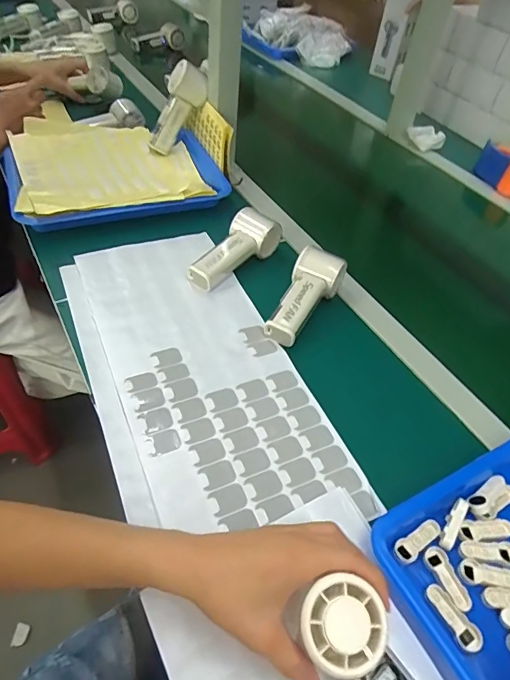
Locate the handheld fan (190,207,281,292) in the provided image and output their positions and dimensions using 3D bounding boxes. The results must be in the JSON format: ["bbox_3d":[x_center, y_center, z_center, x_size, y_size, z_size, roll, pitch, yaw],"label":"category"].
[{"bbox_3d":[-0.030,-0.125,0.646,0.054,0.052,0.153,37,67,27],"label":"handheld fan"}]

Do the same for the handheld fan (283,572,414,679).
[{"bbox_3d":[0.085,0.223,0.292,0.051,0.033,0.151,-35,85,-33],"label":"handheld fan"}]

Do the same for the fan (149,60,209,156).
[{"bbox_3d":[-0.136,-0.399,0.800,0.067,0.157,0.043,21,40,-24],"label":"fan"}]

